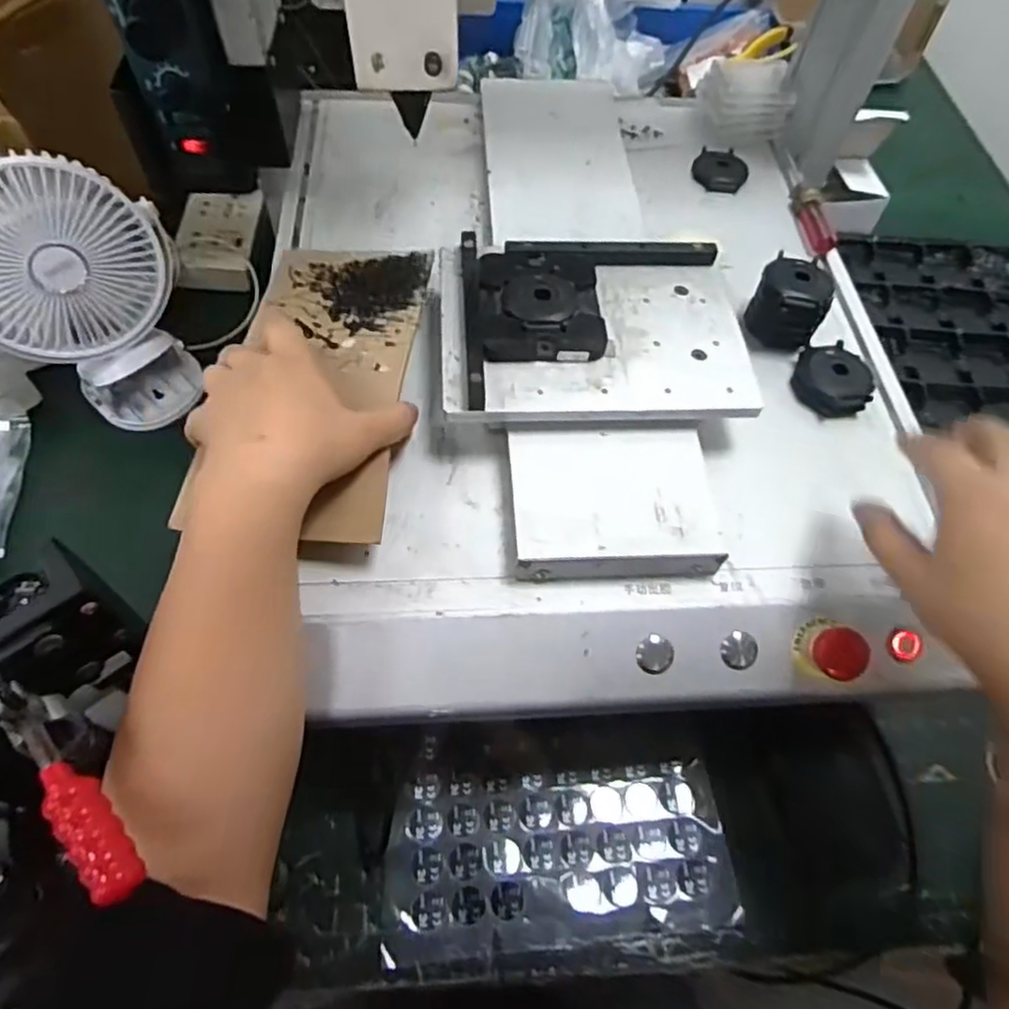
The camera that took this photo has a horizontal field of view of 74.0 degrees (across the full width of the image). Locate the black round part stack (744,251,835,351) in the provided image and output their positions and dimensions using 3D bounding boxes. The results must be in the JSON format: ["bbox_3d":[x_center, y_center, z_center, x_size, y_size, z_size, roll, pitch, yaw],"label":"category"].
[{"bbox_3d":[0.206,-0.145,0.487,0.047,0.049,0.055,-5,61,-7],"label":"black round part stack"}]

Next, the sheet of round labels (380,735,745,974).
[{"bbox_3d":[0.036,0.228,0.456,0.226,0.010,0.128,-2,61,-5],"label":"sheet of round labels"}]

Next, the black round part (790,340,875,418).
[{"bbox_3d":[0.231,-0.089,0.471,0.053,0.021,0.048,27,62,11],"label":"black round part"}]

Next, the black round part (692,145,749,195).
[{"bbox_3d":[0.194,-0.300,0.600,0.048,0.012,0.050,2,60,-3],"label":"black round part"}]

